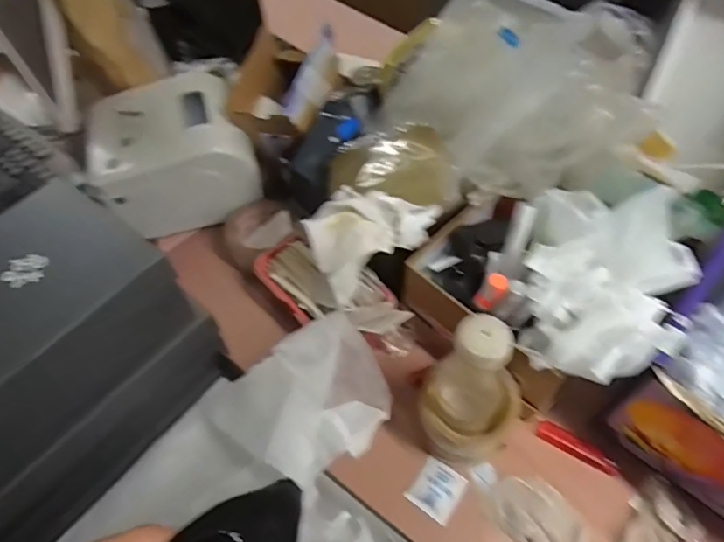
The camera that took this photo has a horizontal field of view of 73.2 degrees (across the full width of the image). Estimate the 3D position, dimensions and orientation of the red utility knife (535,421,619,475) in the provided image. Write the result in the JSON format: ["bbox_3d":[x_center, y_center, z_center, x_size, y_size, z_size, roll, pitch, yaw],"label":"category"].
[{"bbox_3d":[0.219,0.179,0.497,0.079,0.009,0.022,25,60,18],"label":"red utility knife"}]

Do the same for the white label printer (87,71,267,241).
[{"bbox_3d":[-0.248,-0.152,0.657,0.200,0.118,0.158,-11,56,-5],"label":"white label printer"}]

